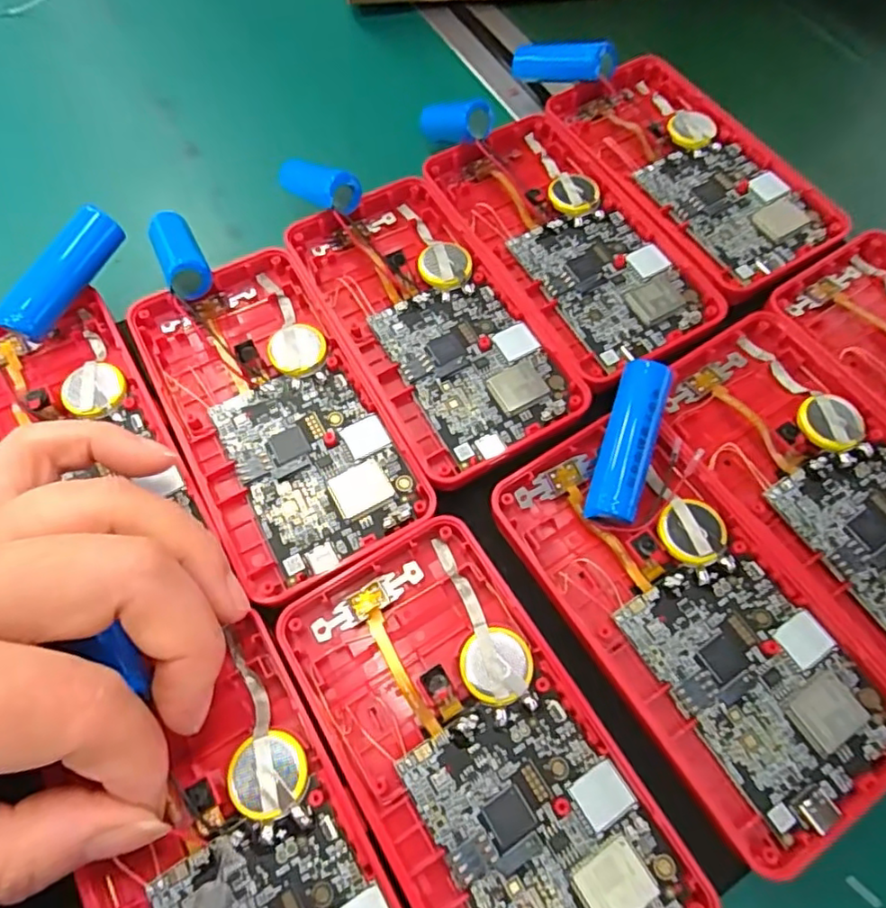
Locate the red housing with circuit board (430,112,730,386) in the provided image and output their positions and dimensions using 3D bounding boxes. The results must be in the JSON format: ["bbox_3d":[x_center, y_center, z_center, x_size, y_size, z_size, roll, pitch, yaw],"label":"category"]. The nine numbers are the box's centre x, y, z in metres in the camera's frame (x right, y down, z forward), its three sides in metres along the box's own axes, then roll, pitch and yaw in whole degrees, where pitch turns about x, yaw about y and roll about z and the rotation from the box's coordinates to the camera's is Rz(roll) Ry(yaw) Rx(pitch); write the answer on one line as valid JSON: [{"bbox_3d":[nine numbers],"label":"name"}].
[{"bbox_3d":[0.047,-0.082,0.229,0.058,0.018,0.120,-28,69,-13],"label":"red housing with circuit board"}]

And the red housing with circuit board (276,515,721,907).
[{"bbox_3d":[0.009,0.078,0.153,0.061,0.010,0.119,-30,69,-14],"label":"red housing with circuit board"}]

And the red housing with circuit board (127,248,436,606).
[{"bbox_3d":[-0.057,-0.015,0.199,0.062,0.018,0.119,-27,68,-13],"label":"red housing with circuit board"}]

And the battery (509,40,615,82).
[{"bbox_3d":[0.051,-0.172,0.261,0.015,0.015,0.052,-43,47,-15],"label":"battery"}]

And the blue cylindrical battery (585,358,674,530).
[{"bbox_3d":[0.057,-0.003,0.183,0.015,0.014,0.050,18,81,5],"label":"blue cylindrical battery"}]

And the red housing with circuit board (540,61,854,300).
[{"bbox_3d":[0.102,-0.116,0.243,0.065,0.017,0.121,-29,69,-14],"label":"red housing with circuit board"}]

